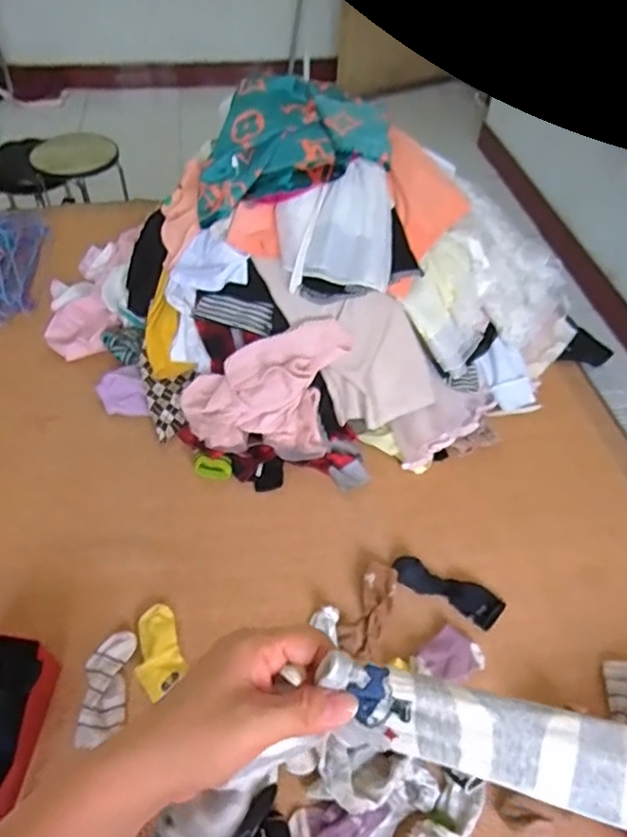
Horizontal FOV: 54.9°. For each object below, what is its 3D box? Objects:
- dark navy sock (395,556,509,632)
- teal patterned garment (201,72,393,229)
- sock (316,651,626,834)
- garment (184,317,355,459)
[{"bbox_3d":[0.220,0.277,0.993,0.180,0.021,0.061,25,53,18],"label":"dark navy sock"},{"bbox_3d":[-0.054,-0.557,1.213,0.394,0.142,0.270,-13,51,-14],"label":"teal patterned garment"},{"bbox_3d":[0.104,0.170,0.311,0.201,0.013,0.046,12,83,8],"label":"sock"},{"bbox_3d":[-0.097,-0.050,1.151,0.307,0.184,0.194,3,49,0],"label":"garment"}]

